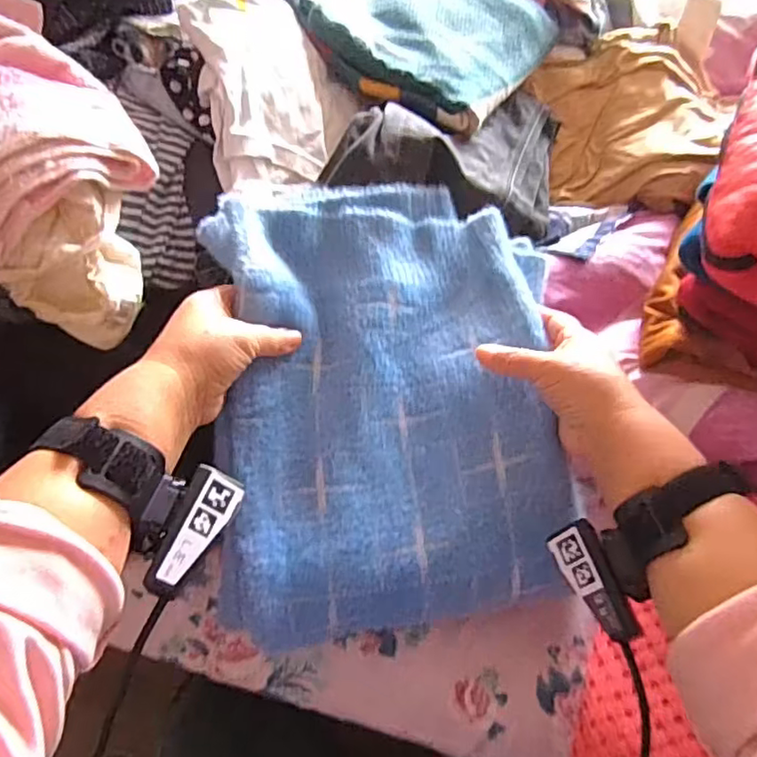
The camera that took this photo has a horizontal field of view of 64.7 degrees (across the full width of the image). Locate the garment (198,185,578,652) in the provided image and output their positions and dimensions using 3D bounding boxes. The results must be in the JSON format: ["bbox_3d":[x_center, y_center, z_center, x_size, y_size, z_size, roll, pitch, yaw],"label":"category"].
[{"bbox_3d":[0.008,0.003,0.431,0.241,0.042,0.323,-5,73,-10],"label":"garment"}]

